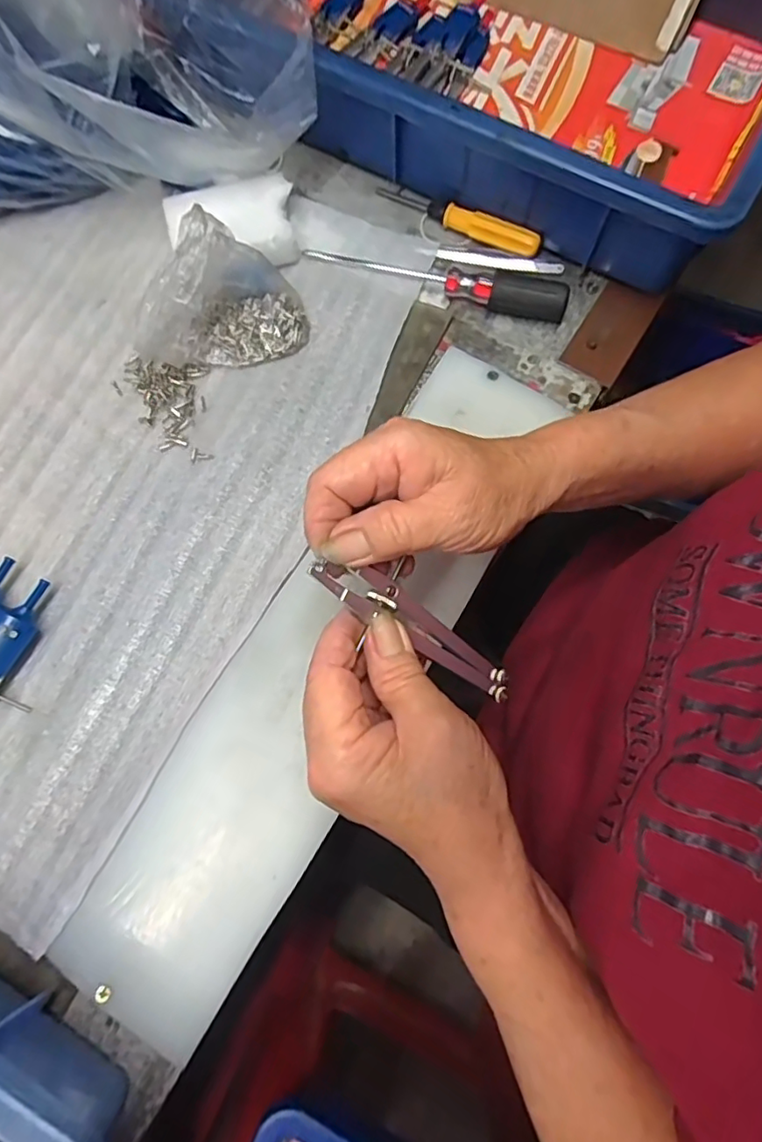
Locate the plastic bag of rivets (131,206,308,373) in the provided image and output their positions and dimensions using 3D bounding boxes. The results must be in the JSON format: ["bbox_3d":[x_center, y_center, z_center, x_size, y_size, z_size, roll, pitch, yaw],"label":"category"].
[{"bbox_3d":[-0.096,-0.163,0.350,0.089,0.065,0.068,17,74,5],"label":"plastic bag of rivets"}]

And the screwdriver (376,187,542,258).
[{"bbox_3d":[0.052,-0.244,0.403,0.121,0.017,0.015,30,76,8],"label":"screwdriver"}]

